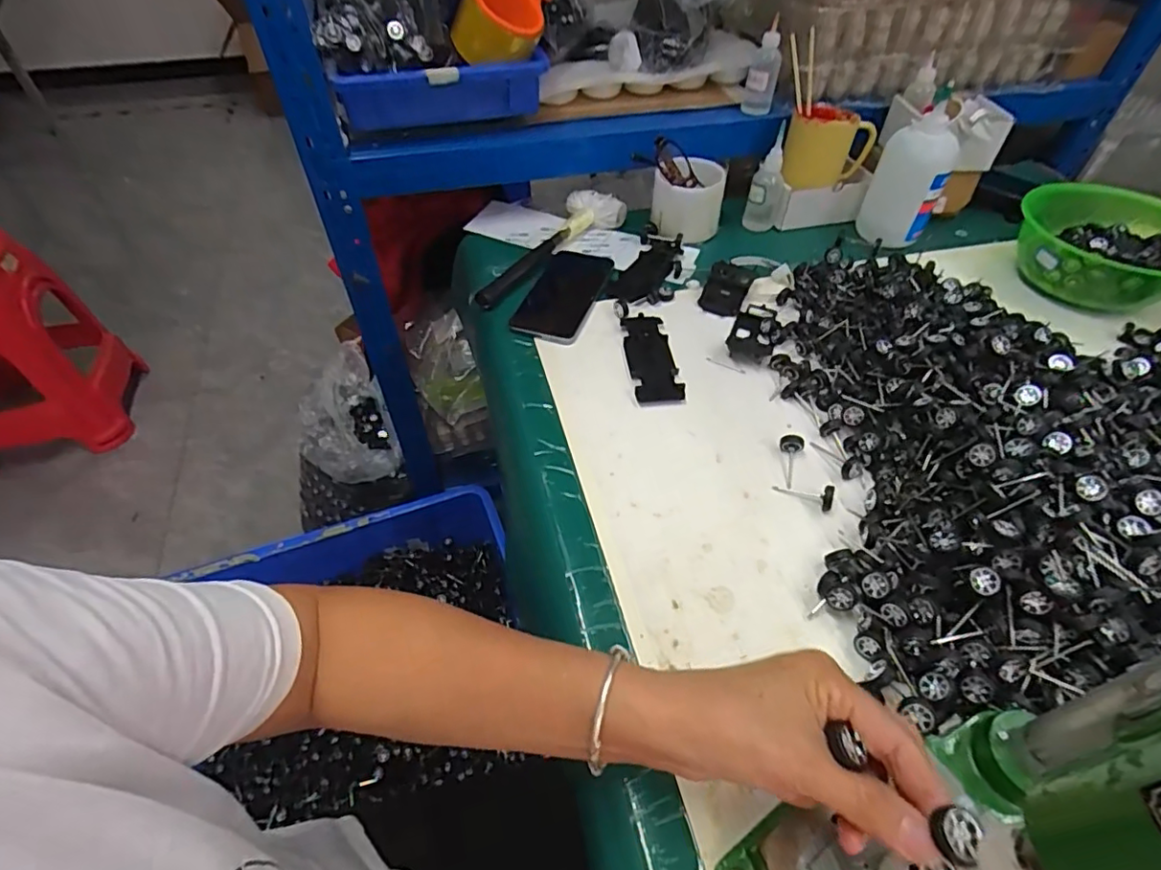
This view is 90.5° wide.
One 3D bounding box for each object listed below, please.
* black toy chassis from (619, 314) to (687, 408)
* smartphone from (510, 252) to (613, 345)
[{"bbox_3d":[0.071,-0.079,0.585,0.047,0.007,0.128,-5,49,-4],"label":"black toy chassis"},{"bbox_3d":[-0.017,-0.166,0.661,0.081,0.006,0.168,14,50,12],"label":"smartphone"}]

